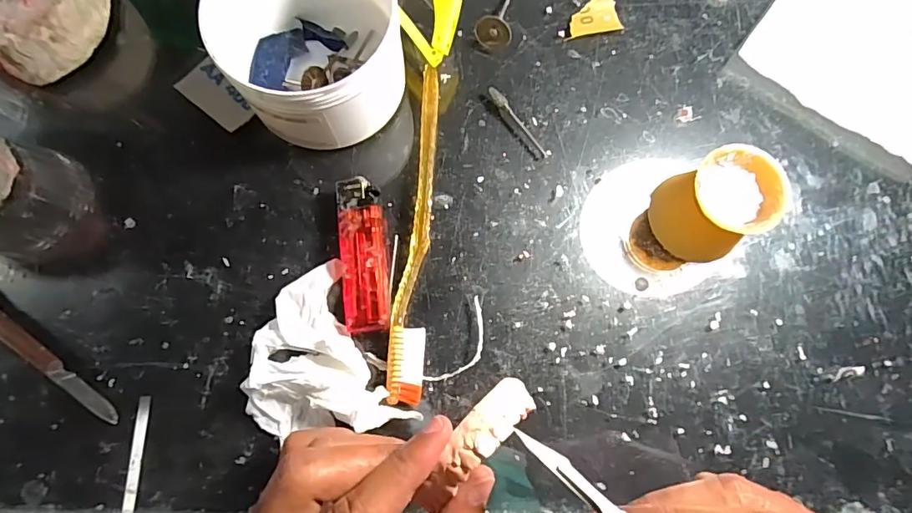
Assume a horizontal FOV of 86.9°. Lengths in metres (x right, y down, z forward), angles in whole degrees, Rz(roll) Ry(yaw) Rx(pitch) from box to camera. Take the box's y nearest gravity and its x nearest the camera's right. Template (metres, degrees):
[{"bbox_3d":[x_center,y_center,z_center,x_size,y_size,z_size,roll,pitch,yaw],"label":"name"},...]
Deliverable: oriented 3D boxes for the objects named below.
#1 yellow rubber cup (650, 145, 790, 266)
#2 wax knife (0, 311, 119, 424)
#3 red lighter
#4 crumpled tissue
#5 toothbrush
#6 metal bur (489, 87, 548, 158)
[{"bbox_3d":[0.132,-0.027,0.249,0.045,0.045,0.046,0,77,-1],"label":"yellow rubber cup"},{"bbox_3d":[-0.234,0.033,0.244,0.164,0.012,0.010,34,78,6],"label":"wax knife"},{"bbox_3d":[-0.048,-0.001,0.255,0.023,0.013,0.081,-6,77,-3],"label":"red lighter"},{"bbox_3d":[-0.073,0.054,0.239,0.067,0.019,0.087,-28,79,-7],"label":"crumpled tissue"},{"bbox_3d":[-0.022,-0.015,0.259,0.017,0.016,0.179,3,77,-1],"label":"toothbrush"},{"bbox_3d":[0.037,-0.079,0.280,0.006,0.006,0.051,-40,81,-10],"label":"metal bur"}]

